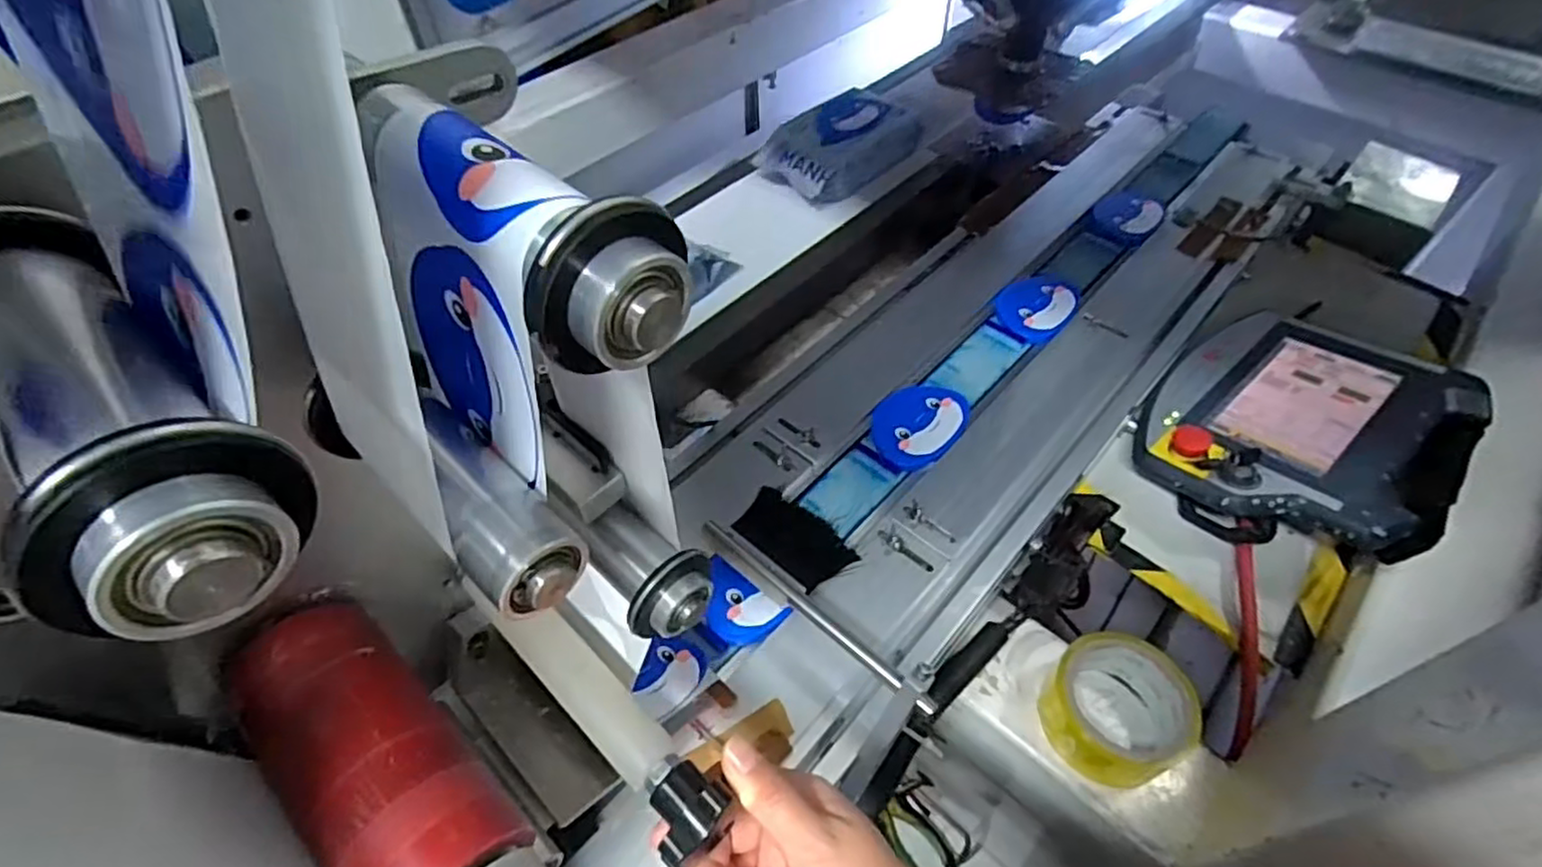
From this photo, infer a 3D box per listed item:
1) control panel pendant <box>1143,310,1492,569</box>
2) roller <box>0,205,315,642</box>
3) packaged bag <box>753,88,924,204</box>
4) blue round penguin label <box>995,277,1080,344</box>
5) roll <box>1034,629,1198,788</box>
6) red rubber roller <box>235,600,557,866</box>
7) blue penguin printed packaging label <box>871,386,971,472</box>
[{"bbox_3d":[0.442,-0.003,0.596,0.211,0.071,0.243,28,56,33],"label":"control panel pendant"},{"bbox_3d":[-0.136,-0.009,0.142,0.117,0.032,0.037,35,60,25],"label":"roller"},{"bbox_3d":[0.083,-0.365,0.878,0.194,0.070,0.112,-36,59,-25],"label":"packaged bag"},{"bbox_3d":[0.258,-0.125,0.692,0.069,0.009,0.090,32,58,23],"label":"blue round penguin label"},{"bbox_3d":[0.256,0.204,0.528,0.099,0.054,0.095,0,51,0],"label":"roll"},{"bbox_3d":[-0.155,0.144,0.279,0.157,0.065,0.073,37,60,26],"label":"red rubber roller"},{"bbox_3d":[0.124,-0.009,0.604,0.073,0.007,0.091,37,61,26],"label":"blue penguin printed packaging label"}]

